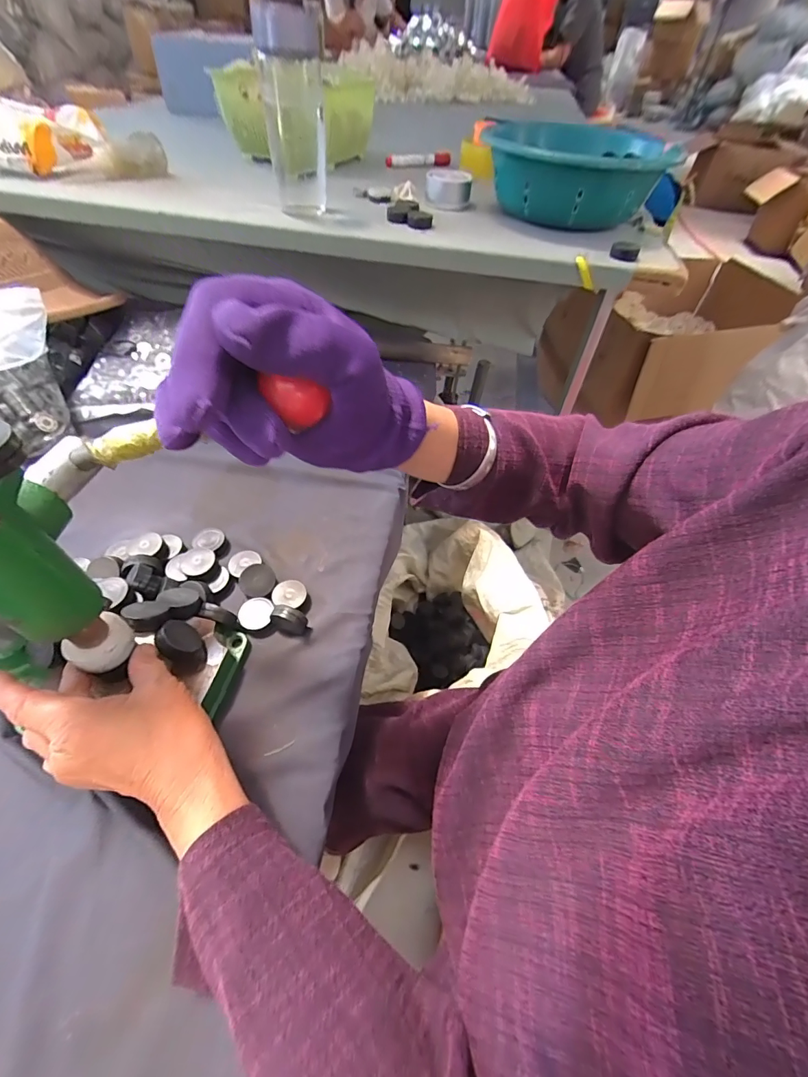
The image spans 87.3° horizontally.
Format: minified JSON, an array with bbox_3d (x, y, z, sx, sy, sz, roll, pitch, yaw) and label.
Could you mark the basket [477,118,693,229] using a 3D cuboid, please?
[{"bbox_3d":[0.242,-0.528,0.610,0.257,0.079,0.276,5,52,0],"label":"basket"}]

